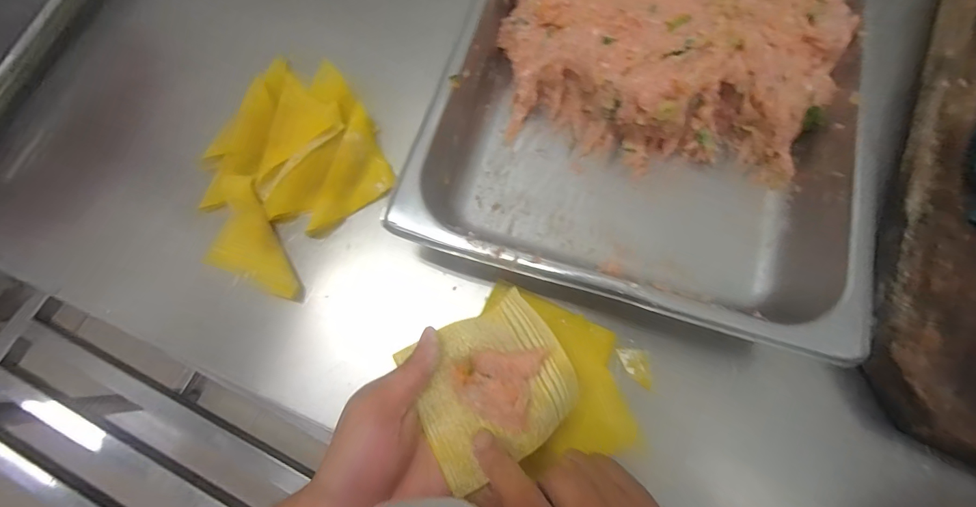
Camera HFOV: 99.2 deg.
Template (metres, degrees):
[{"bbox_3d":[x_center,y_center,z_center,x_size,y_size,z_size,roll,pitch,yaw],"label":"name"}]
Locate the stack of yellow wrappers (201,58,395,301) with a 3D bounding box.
[{"bbox_3d":[-0.168,-0.067,0.368,0.143,0.032,0.198,24,81,3],"label":"stack of yellow wrappers"}]

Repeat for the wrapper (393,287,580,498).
[{"bbox_3d":[0.004,0.082,0.259,0.098,0.025,0.089,-30,75,-6],"label":"wrapper"}]

